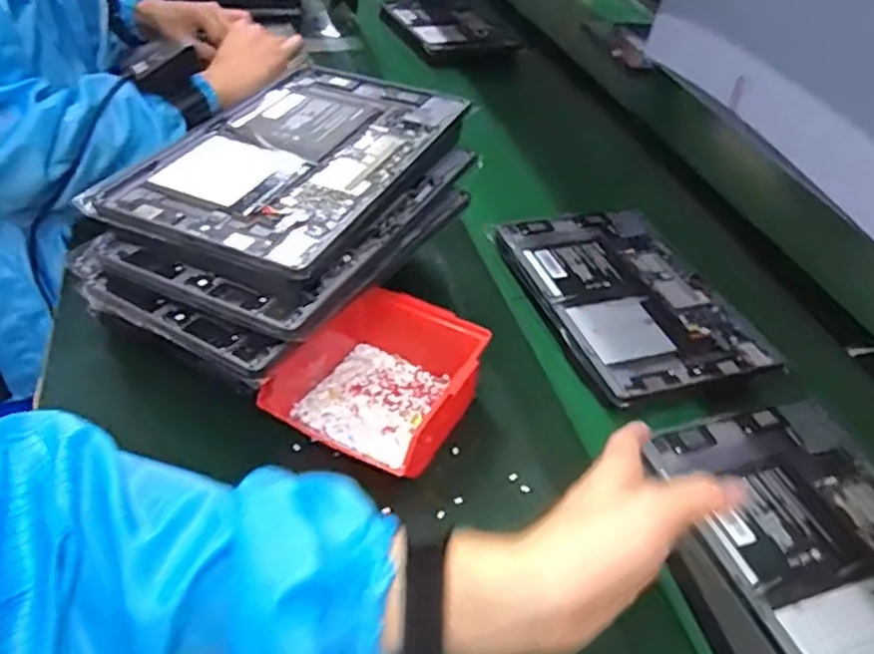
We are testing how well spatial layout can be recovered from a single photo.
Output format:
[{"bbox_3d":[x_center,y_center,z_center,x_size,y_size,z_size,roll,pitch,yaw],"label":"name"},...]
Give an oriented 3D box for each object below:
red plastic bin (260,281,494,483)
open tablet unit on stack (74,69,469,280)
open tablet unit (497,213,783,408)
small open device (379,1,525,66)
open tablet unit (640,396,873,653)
[{"bbox_3d":[-0.044,0.041,0.515,0.137,0.066,0.132,21,43,19],"label":"red plastic bin"},{"bbox_3d":[-0.102,-0.124,0.523,0.171,0.026,0.255,21,43,16],"label":"open tablet unit on stack"},{"bbox_3d":[0.178,-0.033,0.650,0.171,0.009,0.249,-9,44,-17],"label":"open tablet unit"},{"bbox_3d":[0.017,-0.516,1.194,0.171,0.025,0.296,-8,43,-16],"label":"small open device"},{"bbox_3d":[0.264,0.149,0.444,0.162,0.011,0.251,-10,44,-19],"label":"open tablet unit"}]

